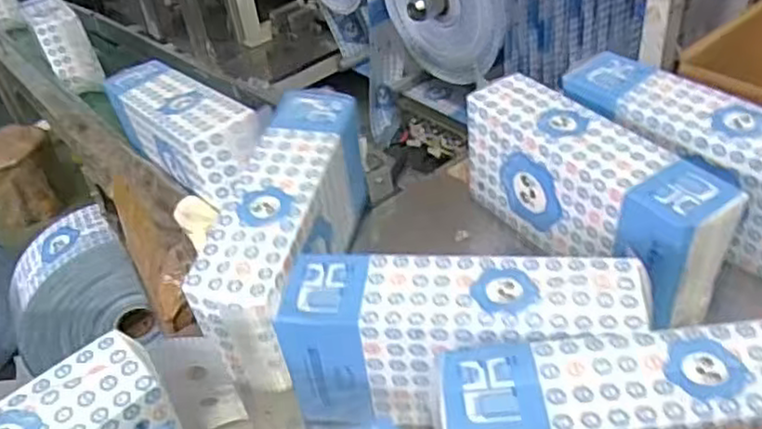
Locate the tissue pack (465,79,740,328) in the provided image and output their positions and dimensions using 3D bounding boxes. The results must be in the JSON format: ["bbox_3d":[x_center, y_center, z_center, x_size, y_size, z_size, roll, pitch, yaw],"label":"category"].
[{"bbox_3d":[0.238,-0.026,0.814,0.101,0.149,0.326,-29,44,-24],"label":"tissue pack"}]

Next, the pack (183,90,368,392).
[{"bbox_3d":[-0.101,0.017,0.798,0.094,0.166,0.315,4,41,13],"label":"pack"}]

